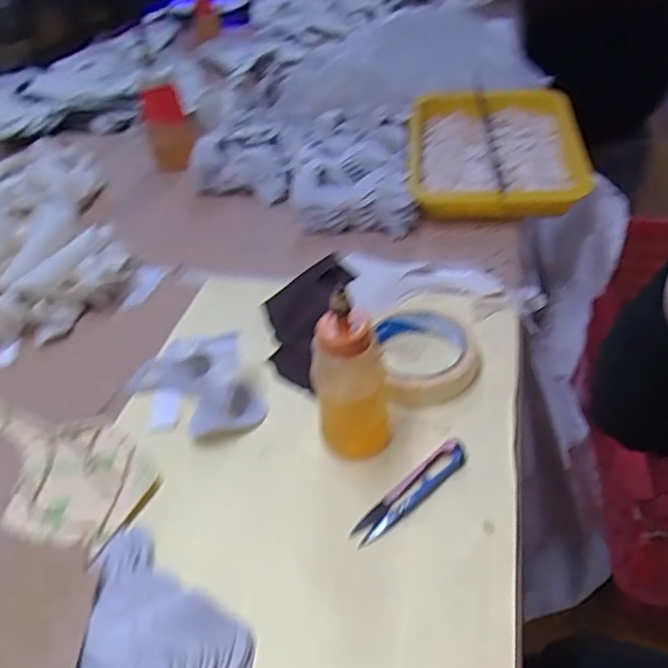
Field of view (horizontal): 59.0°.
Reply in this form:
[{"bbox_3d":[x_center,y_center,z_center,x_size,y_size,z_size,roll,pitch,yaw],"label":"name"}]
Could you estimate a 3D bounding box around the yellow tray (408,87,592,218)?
[{"bbox_3d":[0.198,-0.234,0.729,0.203,0.033,0.261,0,48,8],"label":"yellow tray"}]

